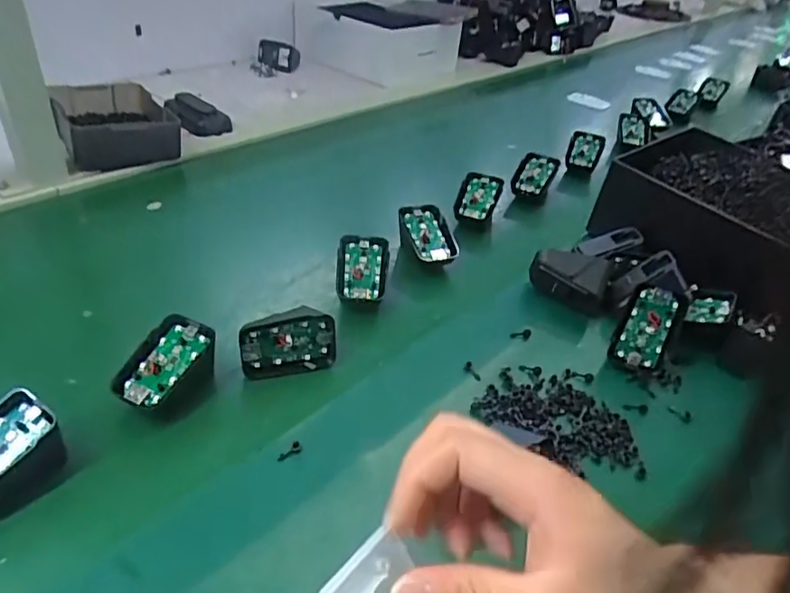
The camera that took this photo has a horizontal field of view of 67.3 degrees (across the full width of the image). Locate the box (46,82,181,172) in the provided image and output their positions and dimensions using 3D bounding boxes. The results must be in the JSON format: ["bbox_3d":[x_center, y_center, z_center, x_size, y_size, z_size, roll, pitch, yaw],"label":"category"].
[{"bbox_3d":[-0.328,-0.205,0.702,0.122,0.053,0.166,-14,39,-24],"label":"box"}]

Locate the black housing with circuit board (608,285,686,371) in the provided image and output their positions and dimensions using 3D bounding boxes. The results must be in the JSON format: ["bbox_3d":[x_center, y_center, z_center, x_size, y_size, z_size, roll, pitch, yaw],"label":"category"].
[{"bbox_3d":[0.202,0.026,0.478,0.040,0.068,0.009,25,14,15],"label":"black housing with circuit board"}]

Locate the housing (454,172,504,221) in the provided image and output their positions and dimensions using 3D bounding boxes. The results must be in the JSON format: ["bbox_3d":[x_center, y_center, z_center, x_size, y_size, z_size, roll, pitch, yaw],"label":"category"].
[{"bbox_3d":[0.093,-0.108,0.659,0.045,0.014,0.064,16,68,5],"label":"housing"}]

